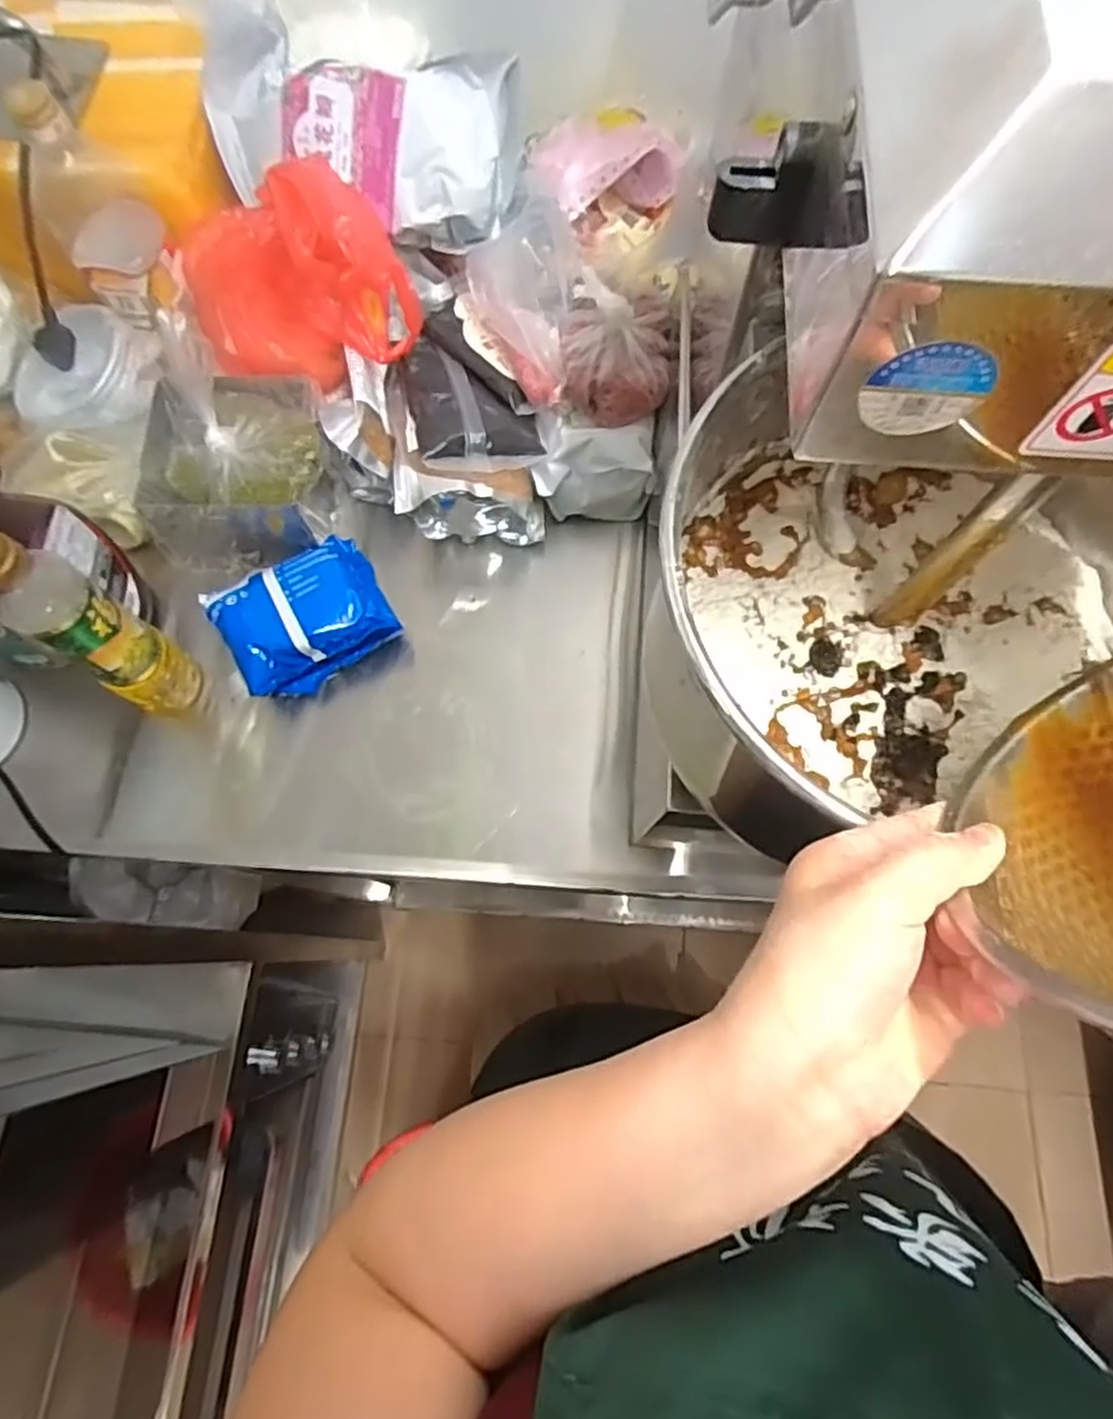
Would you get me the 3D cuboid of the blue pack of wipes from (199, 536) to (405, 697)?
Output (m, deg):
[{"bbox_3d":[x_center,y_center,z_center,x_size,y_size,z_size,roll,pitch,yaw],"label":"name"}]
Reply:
[{"bbox_3d":[-0.215,-0.078,0.624,0.138,0.050,0.107,-28,74,-9],"label":"blue pack of wipes"}]

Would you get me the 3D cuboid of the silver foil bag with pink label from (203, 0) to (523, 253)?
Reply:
[{"bbox_3d":[-0.165,-0.501,0.630,0.262,0.156,0.080,5,28,-6],"label":"silver foil bag with pink label"}]

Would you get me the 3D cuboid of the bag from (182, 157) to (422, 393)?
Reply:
[{"bbox_3d":[-0.223,-0.370,0.608,0.169,0.129,0.157,-23,73,-7],"label":"bag"}]

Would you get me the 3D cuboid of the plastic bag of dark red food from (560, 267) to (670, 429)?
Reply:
[{"bbox_3d":[0.053,-0.312,0.638,0.093,0.057,0.124,2,71,1],"label":"plastic bag of dark red food"}]

